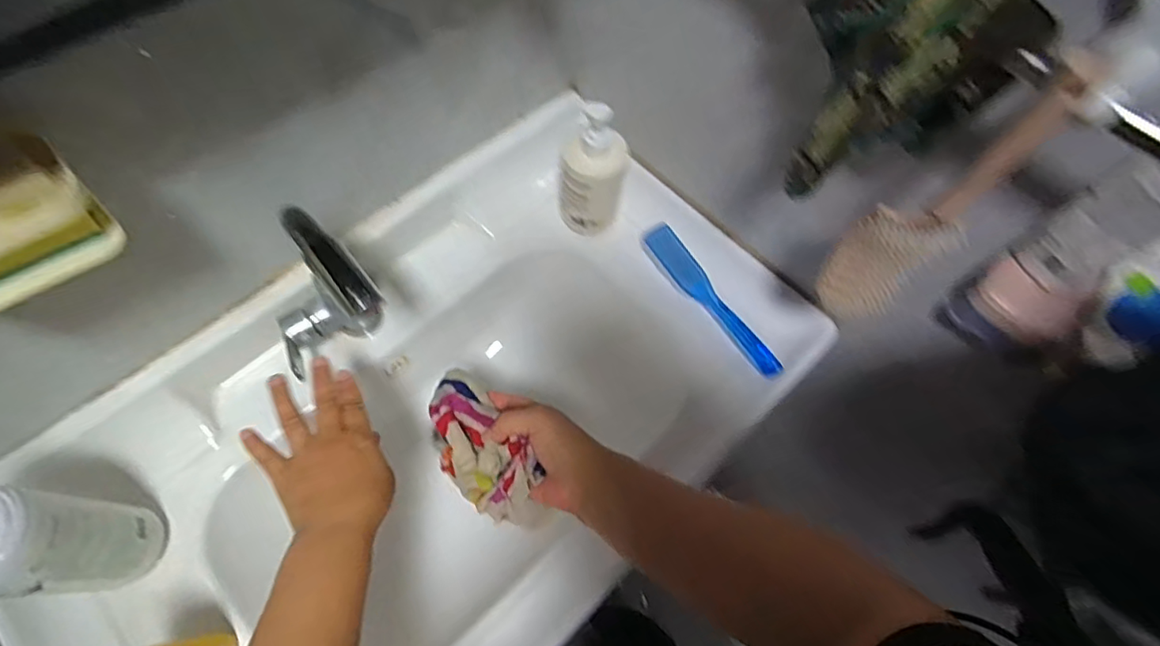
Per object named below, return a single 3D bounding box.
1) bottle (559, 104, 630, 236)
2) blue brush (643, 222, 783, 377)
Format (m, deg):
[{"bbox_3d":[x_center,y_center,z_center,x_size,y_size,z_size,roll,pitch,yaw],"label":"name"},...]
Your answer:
[{"bbox_3d":[0.015,-0.171,0.643,0.080,0.191,0.073,-1,66,-3],"label":"bottle"},{"bbox_3d":[0.164,-0.030,0.667,0.037,0.022,0.232,-45,74,24],"label":"blue brush"}]

